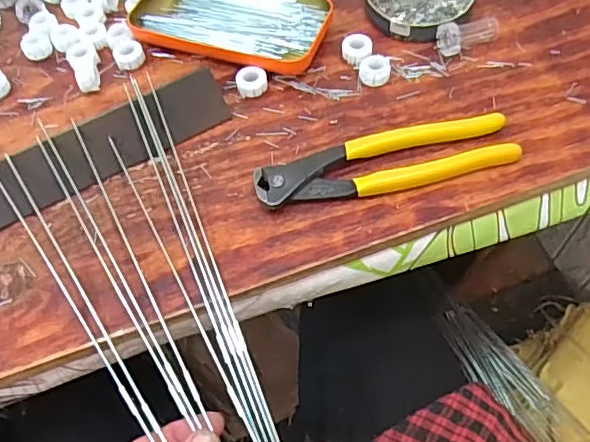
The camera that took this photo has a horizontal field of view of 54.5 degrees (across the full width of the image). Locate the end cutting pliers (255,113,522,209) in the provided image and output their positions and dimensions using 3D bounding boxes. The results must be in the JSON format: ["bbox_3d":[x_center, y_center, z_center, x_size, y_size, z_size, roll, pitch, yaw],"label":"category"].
[{"bbox_3d":[0.058,-0.037,0.367,0.164,0.014,0.038,-13,59,-4],"label":"end cutting pliers"}]

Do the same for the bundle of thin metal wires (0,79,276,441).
[{"bbox_3d":[-0.041,0.129,0.316,0.100,0.032,0.441,-25,73,-10],"label":"bundle of thin metal wires"}]

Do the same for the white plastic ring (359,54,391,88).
[{"bbox_3d":[0.057,-0.106,0.404,0.021,0.011,0.021,-2,59,3],"label":"white plastic ring"}]

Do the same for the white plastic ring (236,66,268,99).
[{"bbox_3d":[-0.030,-0.099,0.405,0.021,0.011,0.021,-2,59,3],"label":"white plastic ring"}]

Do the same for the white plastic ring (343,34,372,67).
[{"bbox_3d":[0.045,-0.122,0.414,0.021,0.013,0.022,-2,59,3],"label":"white plastic ring"}]

